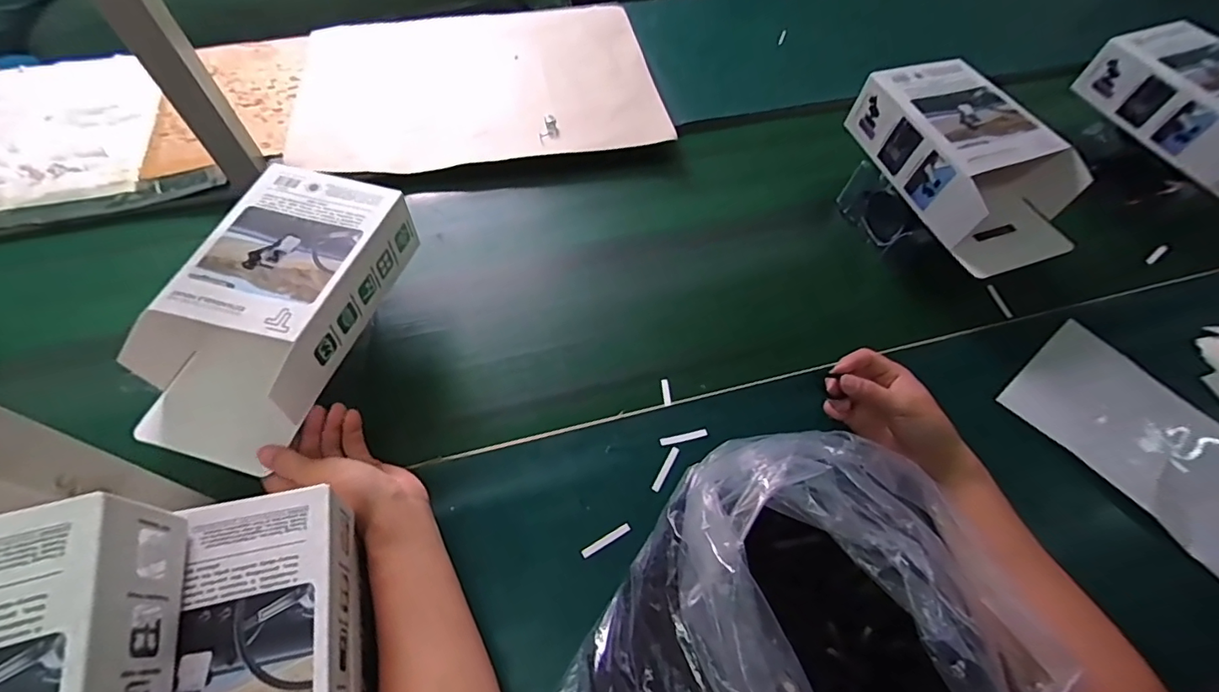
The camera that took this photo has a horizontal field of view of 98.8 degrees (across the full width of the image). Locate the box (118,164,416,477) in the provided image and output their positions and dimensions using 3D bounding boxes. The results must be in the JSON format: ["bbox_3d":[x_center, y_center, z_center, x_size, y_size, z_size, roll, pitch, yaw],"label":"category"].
[{"bbox_3d":[-0.289,-0.034,0.453,0.136,0.080,0.253,14,59,6],"label":"box"}]

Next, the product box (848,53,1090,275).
[{"bbox_3d":[0.409,-0.212,0.593,0.140,0.071,0.260,-14,61,-11],"label":"product box"}]

